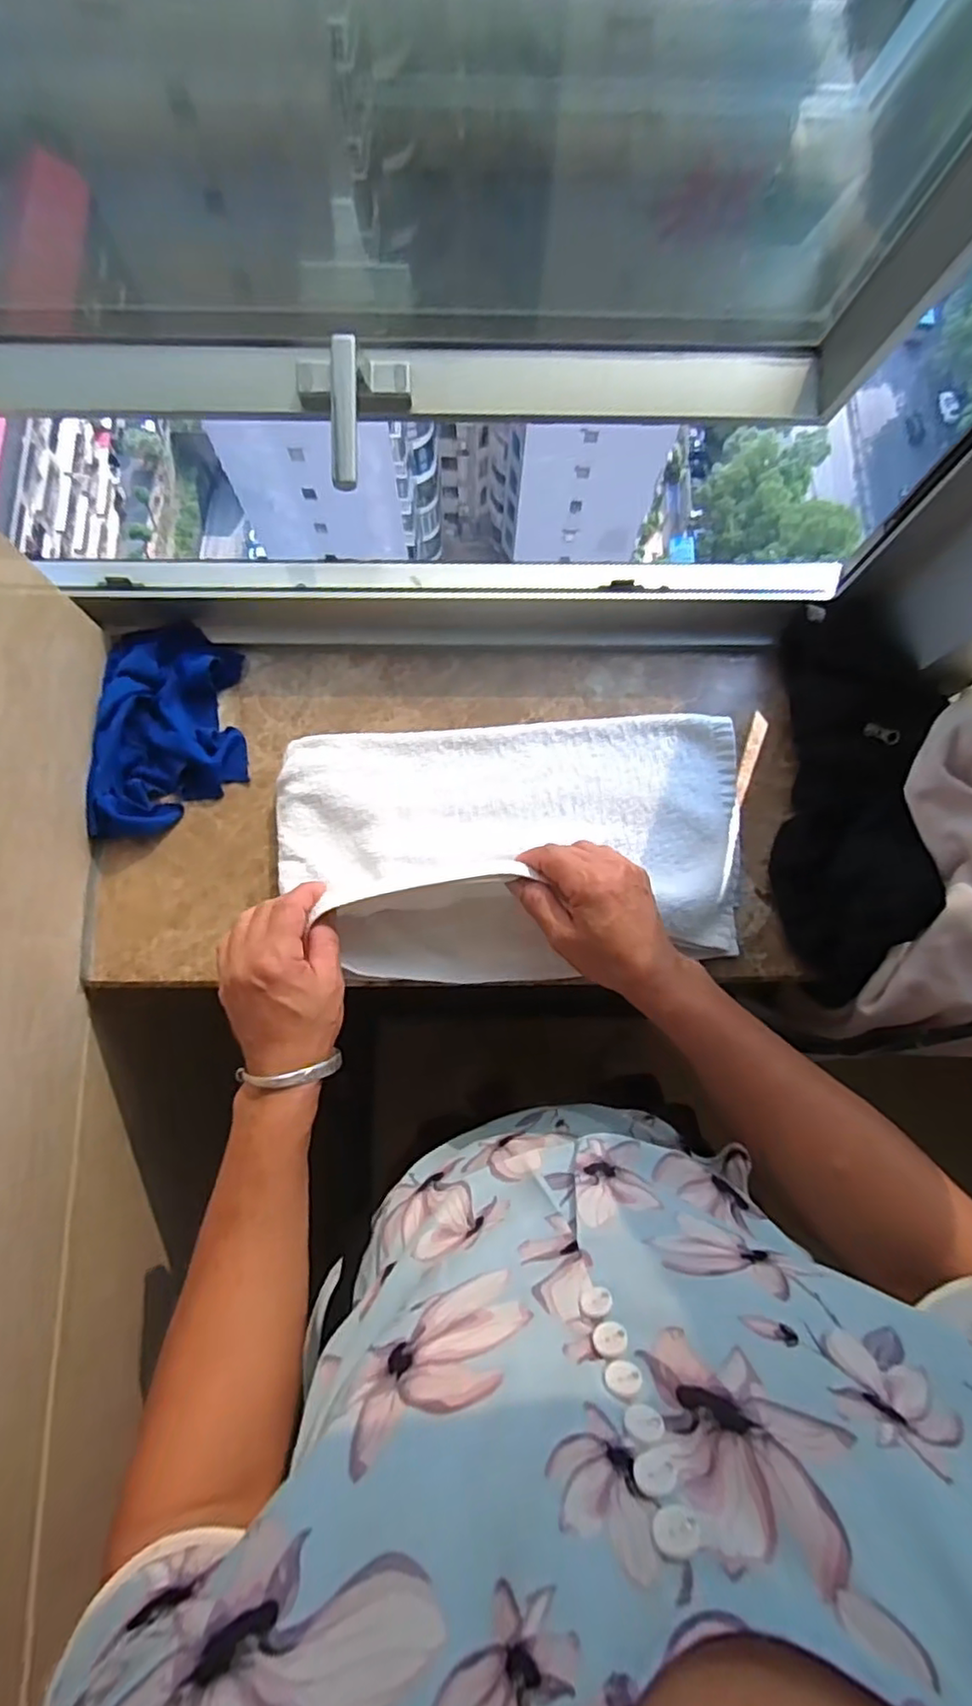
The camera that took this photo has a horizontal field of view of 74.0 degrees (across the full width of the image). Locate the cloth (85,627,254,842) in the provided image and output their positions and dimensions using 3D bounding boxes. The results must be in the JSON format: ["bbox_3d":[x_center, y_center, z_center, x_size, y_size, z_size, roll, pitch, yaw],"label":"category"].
[{"bbox_3d":[-0.282,-0.114,0.578,0.126,0.026,0.192,-1,79,-1],"label":"cloth"}]

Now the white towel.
[{"bbox_3d":[0.023,-0.011,0.519,0.382,0.077,0.213,-4,79,-2],"label":"white towel"}]

